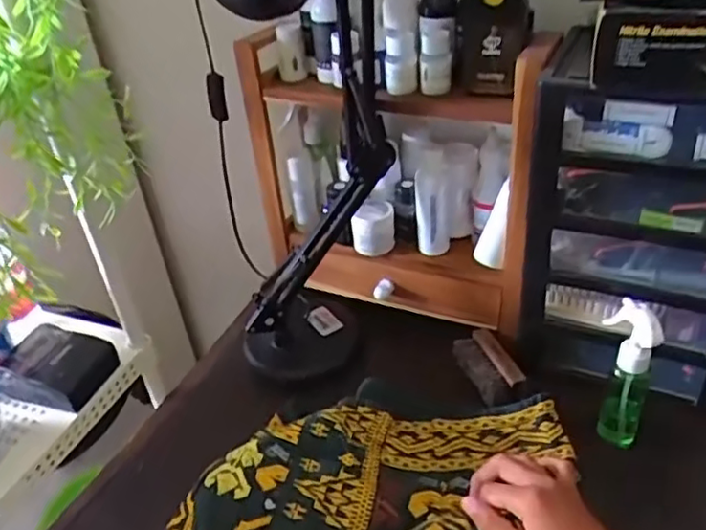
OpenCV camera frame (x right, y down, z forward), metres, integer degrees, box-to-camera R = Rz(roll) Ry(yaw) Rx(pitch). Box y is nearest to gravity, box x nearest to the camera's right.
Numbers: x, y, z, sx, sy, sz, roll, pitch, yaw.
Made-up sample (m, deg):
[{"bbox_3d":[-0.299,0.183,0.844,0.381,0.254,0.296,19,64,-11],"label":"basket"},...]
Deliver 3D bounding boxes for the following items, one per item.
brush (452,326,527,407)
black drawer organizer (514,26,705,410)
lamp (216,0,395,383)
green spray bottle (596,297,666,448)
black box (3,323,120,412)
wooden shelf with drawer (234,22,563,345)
[{"bbox_3d":[0.147,0.108,0.715,0.047,0.020,0.090,-18,40,-15],"label":"brush"},{"bbox_3d":[0.294,-0.049,0.648,0.218,0.314,0.165,10,41,19],"label":"black drawer organizer"},{"bbox_3d":[-0.050,-0.105,0.658,0.165,0.473,0.140,-6,38,0],"label":"lamp"},{"bbox_3d":[0.259,0.101,0.615,0.049,0.165,0.038,18,44,27],"label":"green spray bottle"},{"bbox_3d":[-0.301,0.101,0.661,0.095,0.037,0.068,10,41,19],"label":"black box"},{"bbox_3d":[0.048,-0.098,0.733,0.309,0.302,0.115,15,42,24],"label":"wooden shelf with drawer"}]

